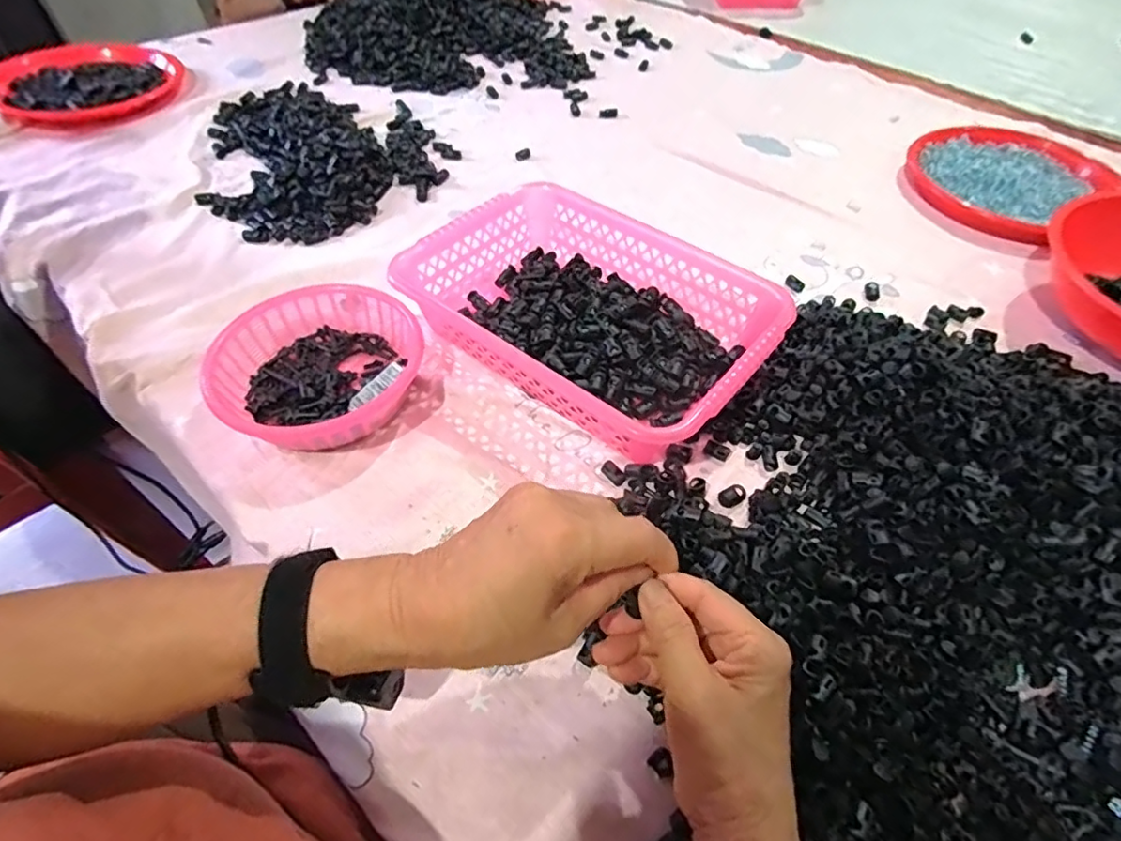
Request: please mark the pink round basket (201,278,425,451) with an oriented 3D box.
[{"bbox_3d":[-0.203,-0.043,0.485,0.164,0.052,0.166,1,52,-1],"label":"pink round basket"}]

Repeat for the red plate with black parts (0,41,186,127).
[{"bbox_3d":[-0.714,-0.519,0.862,0.240,0.035,0.251,1,52,-1],"label":"red plate with black parts"}]

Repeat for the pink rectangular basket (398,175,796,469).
[{"bbox_3d":[0.028,-0.096,0.518,0.304,0.077,0.197,33,58,22],"label":"pink rectangular basket"}]

